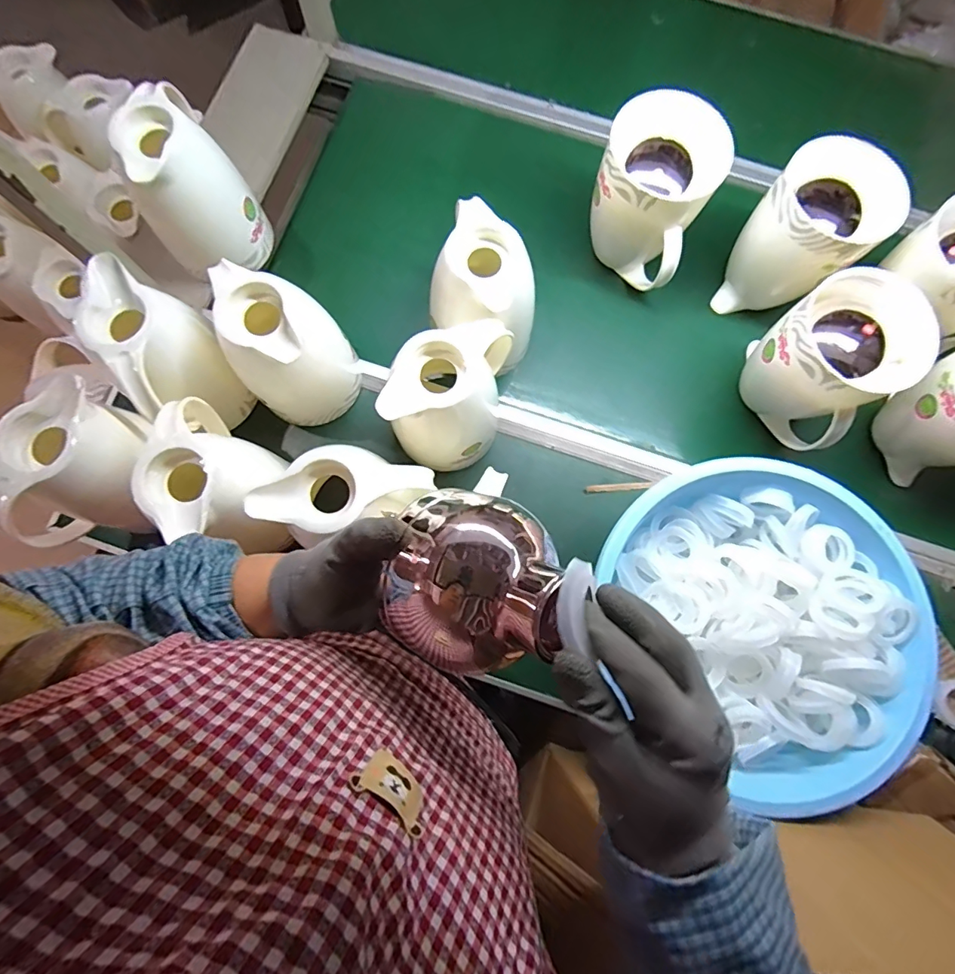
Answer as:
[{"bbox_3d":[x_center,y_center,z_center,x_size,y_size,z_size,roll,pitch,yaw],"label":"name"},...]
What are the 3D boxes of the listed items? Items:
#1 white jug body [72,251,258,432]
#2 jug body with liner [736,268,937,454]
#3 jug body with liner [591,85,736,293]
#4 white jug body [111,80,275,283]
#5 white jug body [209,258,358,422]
[{"bbox_3d":[-0.386,-0.163,0.597,0.158,0.175,0.124,43,81,7],"label":"white jug body"},{"bbox_3d":[0.450,-0.159,0.623,0.145,0.171,0.160,-41,82,-9],"label":"jug body with liner"},{"bbox_3d":[0.232,-0.391,0.655,0.144,0.193,0.132,24,79,4],"label":"jug body with liner"},{"bbox_3d":[-0.391,-0.407,0.654,0.136,0.202,0.150,-30,81,-7],"label":"white jug body"},{"bbox_3d":[-0.235,-0.173,0.605,0.131,0.180,0.135,0,78,-1],"label":"white jug body"}]

